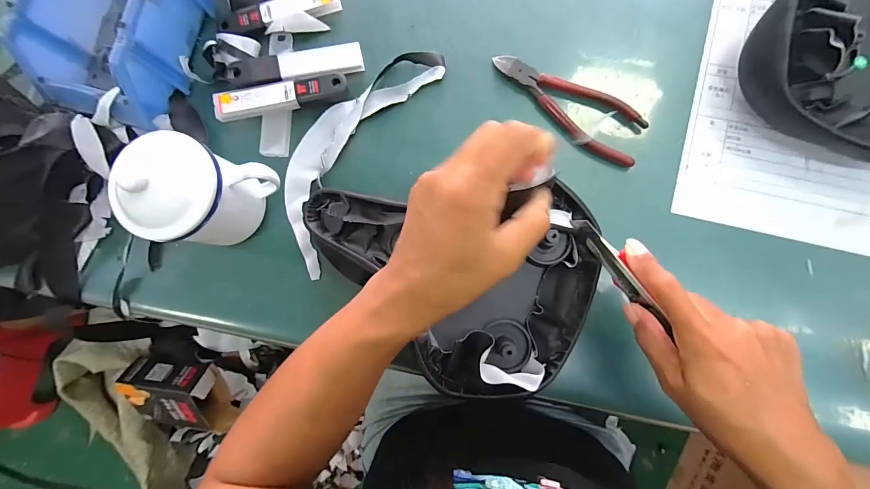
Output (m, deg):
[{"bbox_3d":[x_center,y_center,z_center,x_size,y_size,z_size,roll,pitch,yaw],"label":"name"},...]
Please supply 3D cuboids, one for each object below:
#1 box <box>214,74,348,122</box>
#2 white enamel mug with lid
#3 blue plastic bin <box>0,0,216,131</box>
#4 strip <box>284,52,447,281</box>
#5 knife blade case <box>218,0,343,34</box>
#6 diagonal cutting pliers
[{"bbox_3d":[-0.147,-0.142,0.353,0.124,0.018,0.025,-10,83,2],"label":"box"},{"bbox_3d":[-0.192,-0.038,0.307,0.079,0.104,0.083,14,85,4],"label":"white enamel mug with lid"},{"bbox_3d":[-0.304,-0.215,0.346,0.122,0.067,0.181,16,85,5],"label":"blue plastic bin"},{"bbox_3d":[-0.089,-0.095,0.347,0.088,0.024,0.241,29,86,6],"label":"strip"},{"bbox_3d":[-0.157,-0.234,0.369,0.123,0.011,0.033,-14,83,1],"label":"knife blade case"},{"bbox_3d":[0.124,-0.133,0.346,0.155,0.012,0.050,32,86,6],"label":"diagonal cutting pliers"}]

